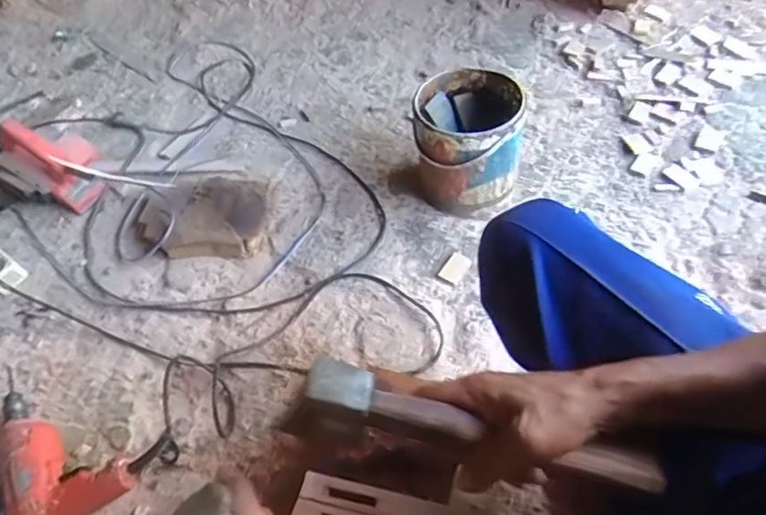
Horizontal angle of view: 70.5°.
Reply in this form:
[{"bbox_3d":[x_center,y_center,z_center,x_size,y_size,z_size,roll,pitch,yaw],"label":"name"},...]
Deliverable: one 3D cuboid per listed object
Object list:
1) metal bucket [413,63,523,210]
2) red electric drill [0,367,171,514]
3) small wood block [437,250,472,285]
[{"bbox_3d":[0.146,-0.198,0.952,0.175,0.190,0.181,-3,54,3],"label":"metal bucket"},{"bbox_3d":[-0.454,0.281,0.740,0.338,0.075,0.183,12,56,14],"label":"red electric drill"},{"bbox_3d":[0.122,0.017,0.905,0.036,0.010,0.054,26,61,22],"label":"small wood block"}]

